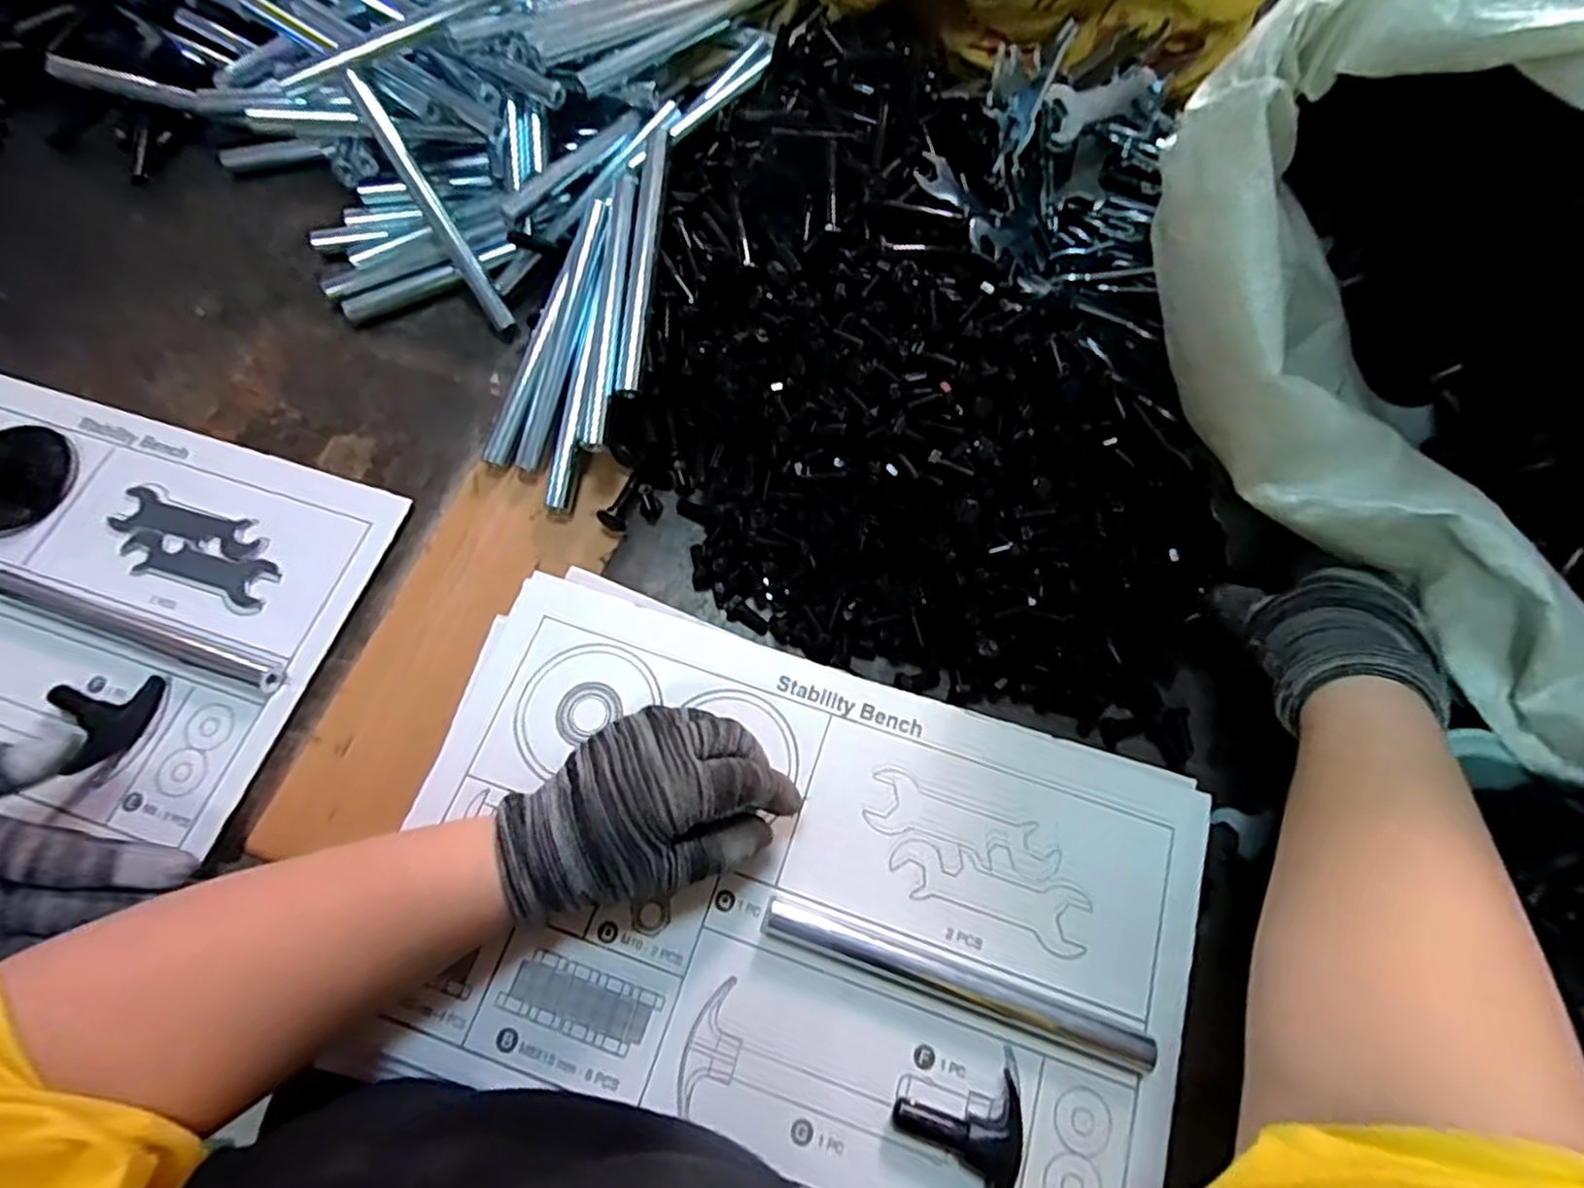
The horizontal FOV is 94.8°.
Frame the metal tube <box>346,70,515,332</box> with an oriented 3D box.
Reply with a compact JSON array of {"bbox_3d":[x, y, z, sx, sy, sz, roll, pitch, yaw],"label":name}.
[{"bbox_3d":[-0.234,-0.250,0.474,0.013,0.020,0.172,-32,99,-11],"label":"metal tube"}]

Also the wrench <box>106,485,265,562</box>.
[{"bbox_3d":[-0.353,-0.041,0.427,0.093,0.004,0.026,15,70,4],"label":"wrench"}]

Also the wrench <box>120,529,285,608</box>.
[{"bbox_3d":[-0.341,-0.016,0.416,0.090,0.005,0.027,16,70,4],"label":"wrench"}]

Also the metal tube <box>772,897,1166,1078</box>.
[{"bbox_3d":[0.073,0.176,0.330,0.174,0.009,0.016,18,70,5],"label":"metal tube"}]

